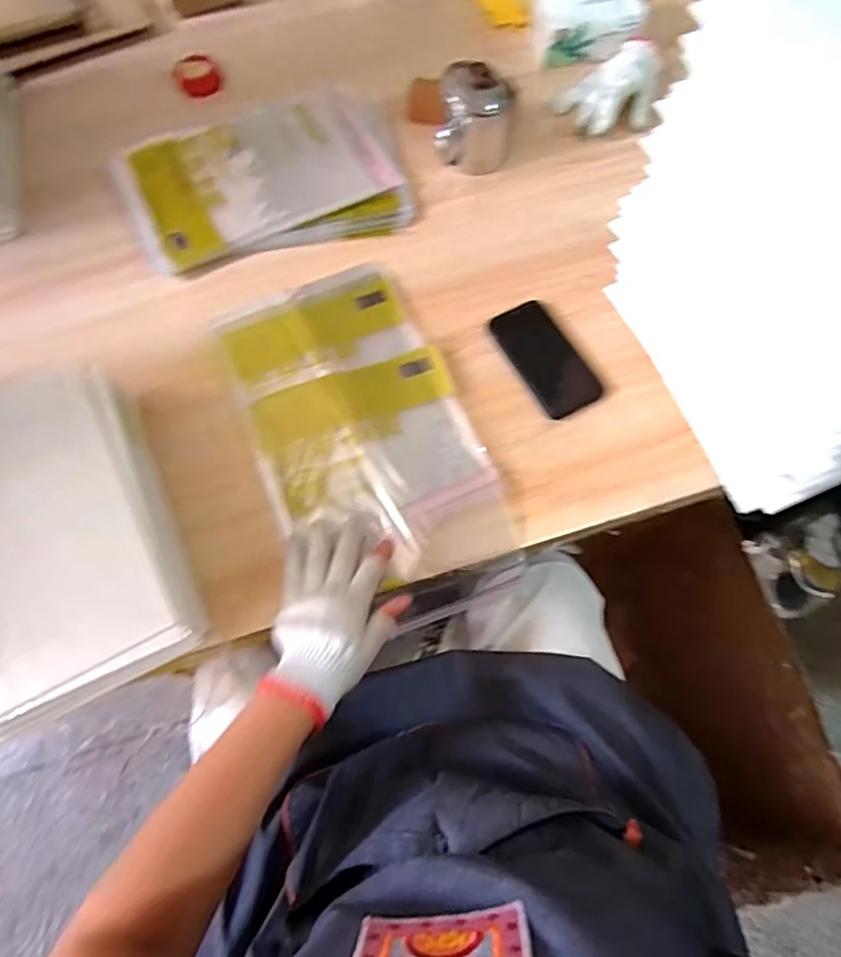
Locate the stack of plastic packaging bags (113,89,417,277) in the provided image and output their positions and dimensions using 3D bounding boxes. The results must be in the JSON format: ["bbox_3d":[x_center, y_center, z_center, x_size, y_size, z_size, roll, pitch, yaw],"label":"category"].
[{"bbox_3d":[-0.207,-0.401,0.753,0.356,0.023,0.249,-16,70,-5],"label":"stack of plastic packaging bags"}]

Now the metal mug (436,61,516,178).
[{"bbox_3d":[0.071,-0.454,0.718,0.090,0.114,0.089,6,70,3],"label":"metal mug"}]

